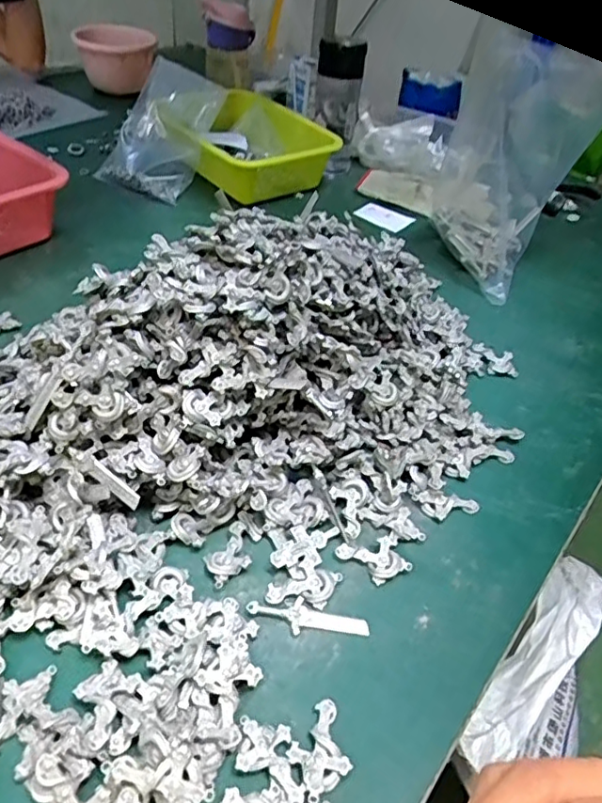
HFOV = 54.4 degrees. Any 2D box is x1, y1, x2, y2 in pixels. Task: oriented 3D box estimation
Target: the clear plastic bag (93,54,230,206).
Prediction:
[{"bbox_3d":[-0.198,-0.384,0.830,0.139,0.186,0.029,28,6,14],"label":"clear plastic bag"}]

